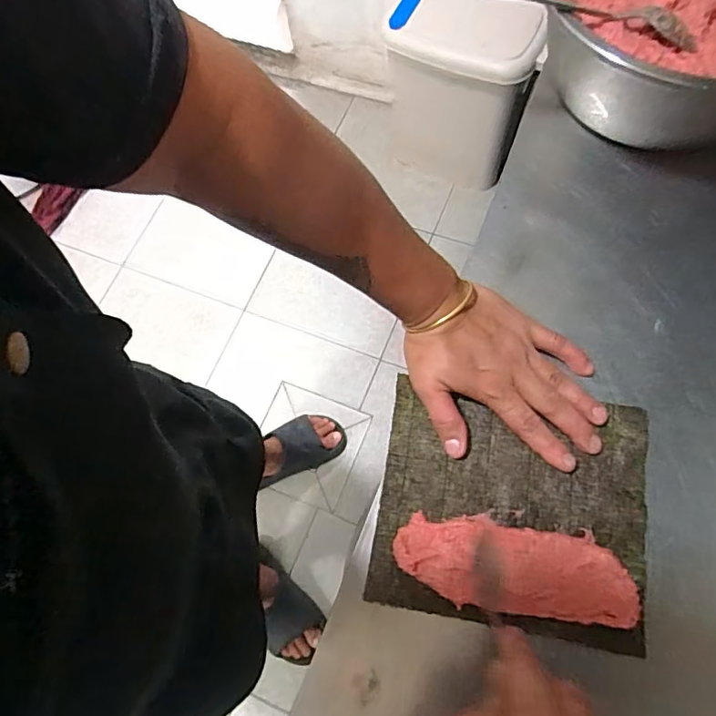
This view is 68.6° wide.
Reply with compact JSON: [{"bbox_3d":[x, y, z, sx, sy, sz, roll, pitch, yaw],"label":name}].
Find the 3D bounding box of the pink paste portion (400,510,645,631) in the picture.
[{"bbox_3d":[0.115,0.157,0.393,0.170,0.017,0.061,5,70,7],"label":"pink paste portion"}]

